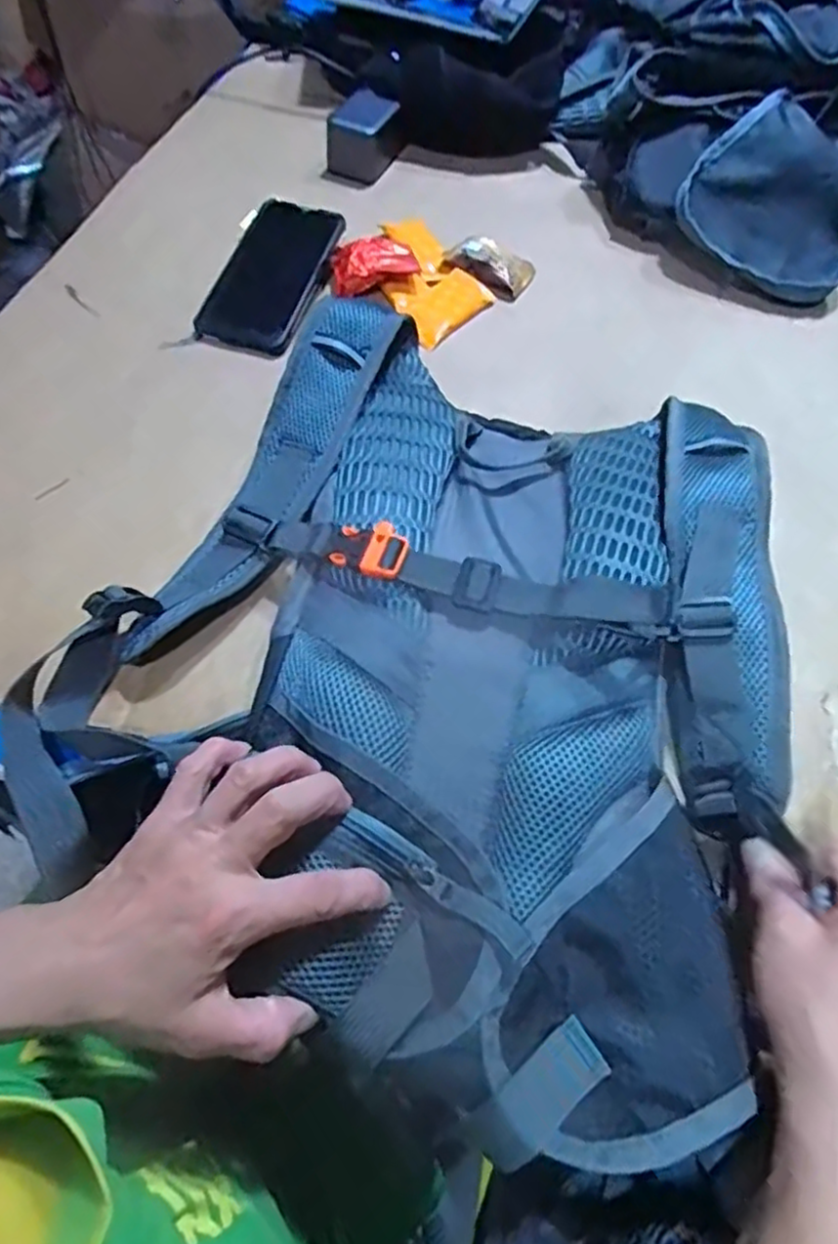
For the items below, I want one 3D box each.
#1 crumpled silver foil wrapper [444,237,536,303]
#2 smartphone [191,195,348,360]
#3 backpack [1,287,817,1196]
[{"bbox_3d":[0.070,-0.330,0.635,0.072,0.024,0.063,40,63,20],"label":"crumpled silver foil wrapper"},{"bbox_3d":[-0.123,-0.297,0.584,0.076,0.014,0.168,18,68,1],"label":"smartphone"},{"bbox_3d":[0.006,0.006,0.381,0.364,0.069,0.413,16,57,6],"label":"backpack"}]

